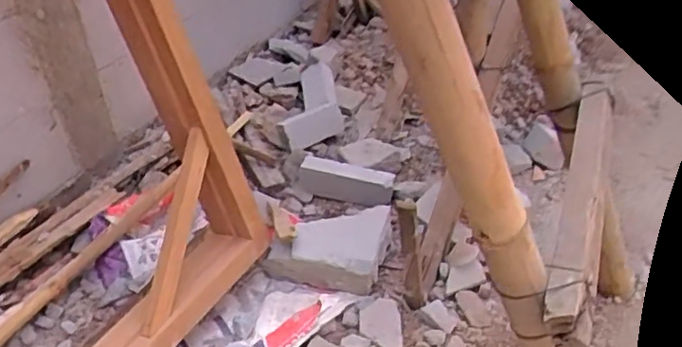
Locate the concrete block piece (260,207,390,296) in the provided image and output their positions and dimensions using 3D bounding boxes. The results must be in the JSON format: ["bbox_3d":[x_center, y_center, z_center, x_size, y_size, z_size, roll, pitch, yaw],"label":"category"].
[{"bbox_3d":[-0.025,0.135,1.244,0.220,0.070,0.168,8,40,15],"label":"concrete block piece"}]

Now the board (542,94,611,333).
[{"bbox_3d":[0.304,0.023,0.790,0.055,0.036,0.428,11,41,19],"label":"board"}]

